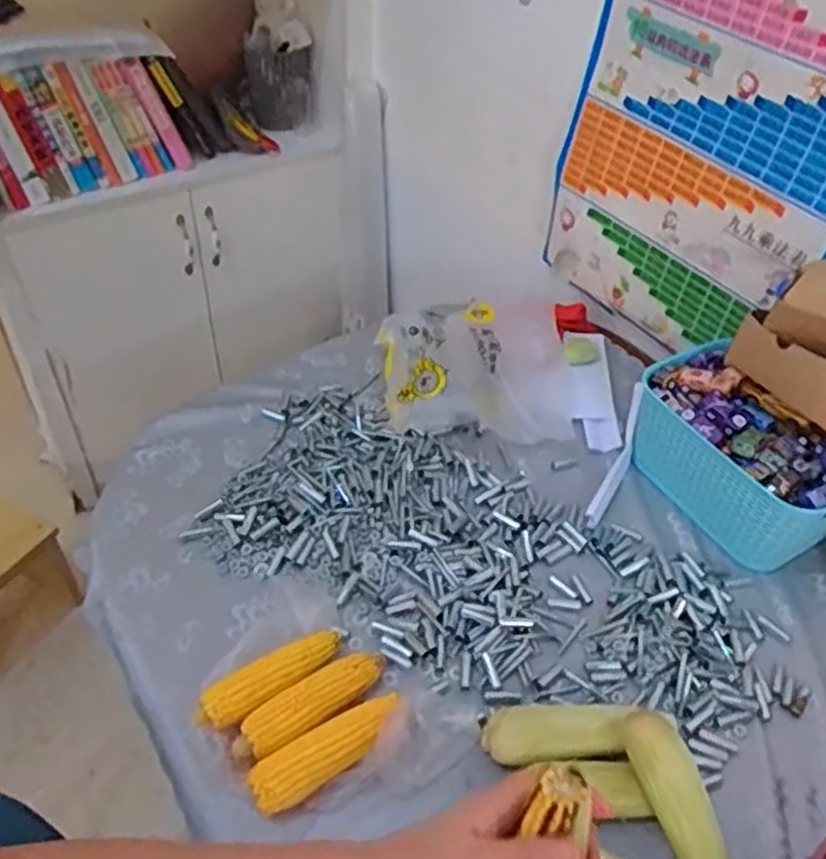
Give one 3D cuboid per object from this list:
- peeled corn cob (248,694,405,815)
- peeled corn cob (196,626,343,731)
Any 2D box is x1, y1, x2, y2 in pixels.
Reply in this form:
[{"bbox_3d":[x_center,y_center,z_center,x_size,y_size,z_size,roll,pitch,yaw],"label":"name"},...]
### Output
[{"bbox_3d":[-0.082,0.310,0.709,0.151,0.053,0.047,-24,51,-25],"label":"peeled corn cob"},{"bbox_3d":[-0.142,0.255,0.766,0.167,0.052,0.043,-30,54,-30],"label":"peeled corn cob"}]

